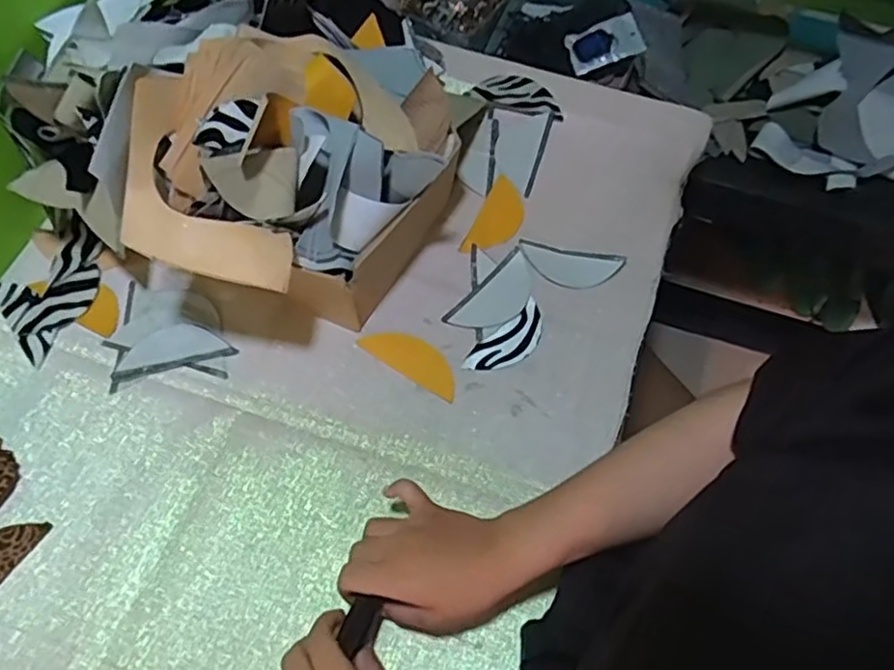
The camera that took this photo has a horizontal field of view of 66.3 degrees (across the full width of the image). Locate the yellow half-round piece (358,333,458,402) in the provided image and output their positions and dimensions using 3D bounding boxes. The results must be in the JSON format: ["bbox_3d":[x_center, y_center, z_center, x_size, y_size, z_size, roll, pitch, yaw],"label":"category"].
[{"bbox_3d":[-0.031,0.021,0.649,0.101,0.006,0.039,30,64,13],"label":"yellow half-round piece"}]

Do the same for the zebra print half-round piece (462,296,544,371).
[{"bbox_3d":[0.062,0.007,0.659,0.097,0.004,0.039,-41,77,-20],"label":"zebra print half-round piece"}]

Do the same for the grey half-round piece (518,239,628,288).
[{"bbox_3d":[0.125,-0.071,0.698,0.105,0.009,0.043,11,64,10],"label":"grey half-round piece"}]

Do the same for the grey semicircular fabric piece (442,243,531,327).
[{"bbox_3d":[0.051,-0.039,0.681,0.050,0.004,0.108,39,70,17],"label":"grey semicircular fabric piece"}]

